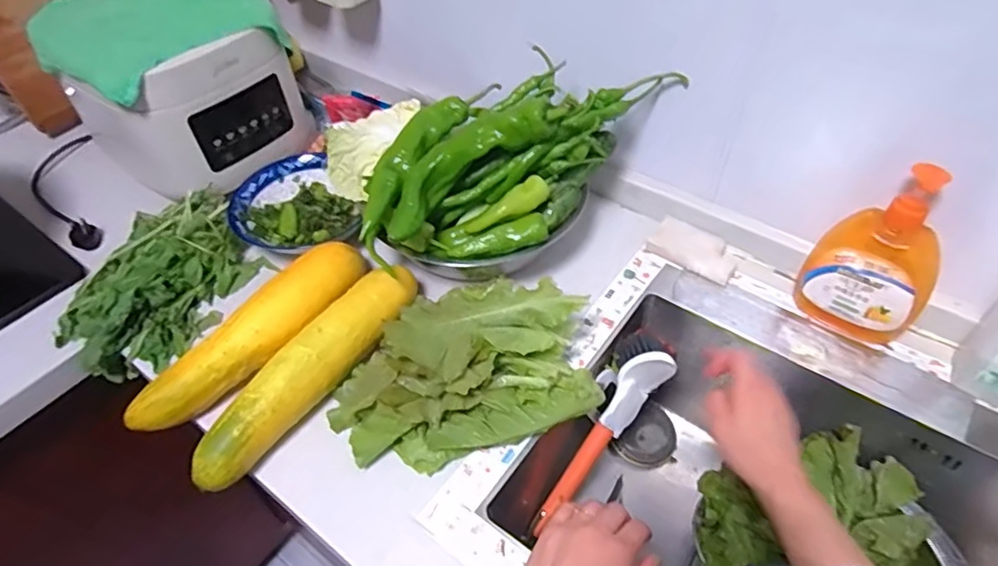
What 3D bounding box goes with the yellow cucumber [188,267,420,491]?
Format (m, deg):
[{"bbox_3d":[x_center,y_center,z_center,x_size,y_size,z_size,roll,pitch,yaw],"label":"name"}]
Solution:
[{"bbox_3d":[-0.175,0.082,0.555,0.061,0.061,0.263,23,53,21],"label":"yellow cucumber"}]

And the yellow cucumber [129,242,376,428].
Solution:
[{"bbox_3d":[-0.236,0.050,0.573,0.060,0.053,0.256,30,56,25],"label":"yellow cucumber"}]

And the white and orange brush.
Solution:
[{"bbox_3d":[0.106,0.163,0.621,0.056,0.035,0.230,33,94,27],"label":"white and orange brush"}]

